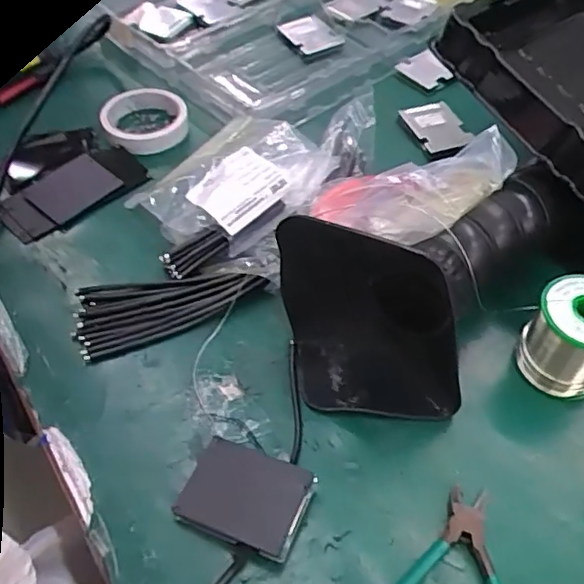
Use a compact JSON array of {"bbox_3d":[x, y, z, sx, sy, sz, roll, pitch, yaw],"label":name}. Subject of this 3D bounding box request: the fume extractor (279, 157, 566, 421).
[{"bbox_3d":[0.132,-0.012,0.458,0.274,0.133,0.127,-23,55,-18],"label":"fume extractor"}]

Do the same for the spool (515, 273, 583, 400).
[{"bbox_3d":[0.220,0.035,0.468,0.069,0.077,0.065,0,51,0],"label":"spool"}]

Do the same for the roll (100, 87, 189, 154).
[{"bbox_3d":[-0.163,-0.193,0.670,0.090,0.029,0.091,-5,52,-5],"label":"roll"}]

